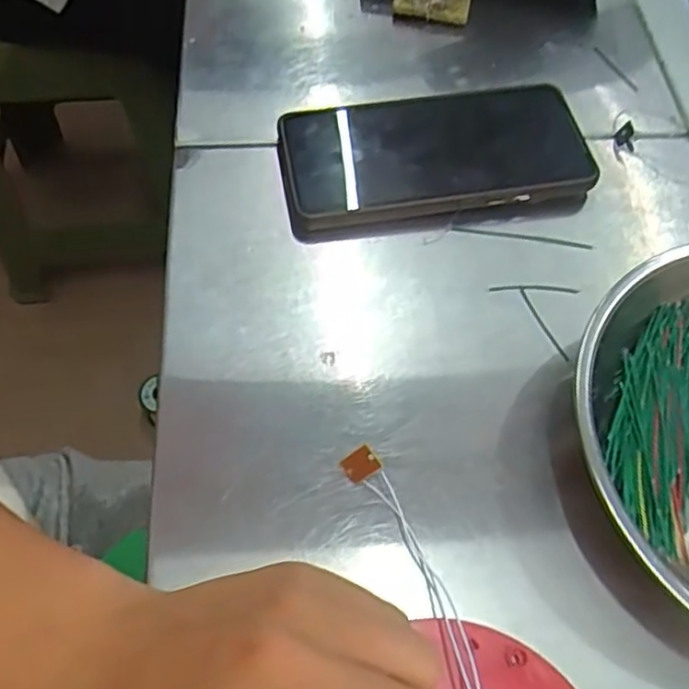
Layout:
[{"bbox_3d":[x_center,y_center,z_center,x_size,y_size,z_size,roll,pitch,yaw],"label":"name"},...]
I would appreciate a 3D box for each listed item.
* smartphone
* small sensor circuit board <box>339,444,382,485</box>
[{"bbox_3d":[0.048,-0.104,0.375,0.162,0.014,0.083,-7,62,-5],"label":"smartphone"},{"bbox_3d":[0.006,0.050,0.285,0.013,0.017,0.004,58,30,0],"label":"small sensor circuit board"}]

